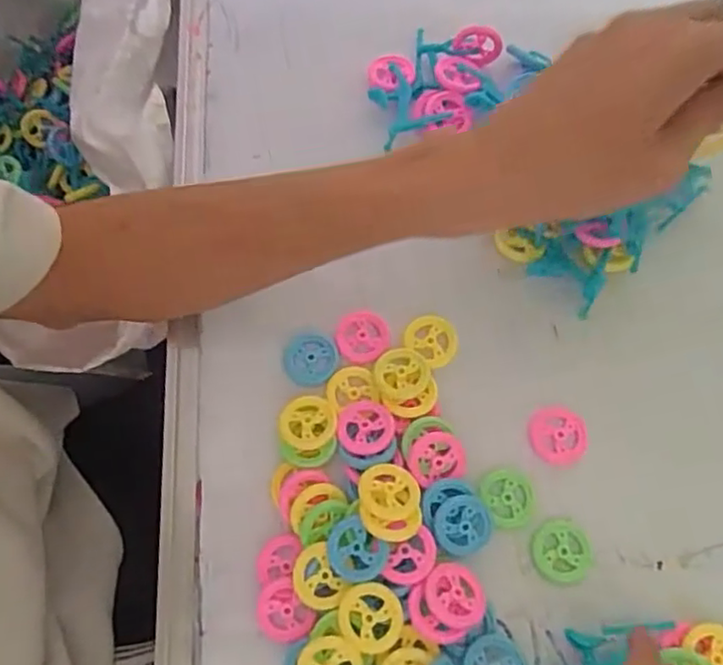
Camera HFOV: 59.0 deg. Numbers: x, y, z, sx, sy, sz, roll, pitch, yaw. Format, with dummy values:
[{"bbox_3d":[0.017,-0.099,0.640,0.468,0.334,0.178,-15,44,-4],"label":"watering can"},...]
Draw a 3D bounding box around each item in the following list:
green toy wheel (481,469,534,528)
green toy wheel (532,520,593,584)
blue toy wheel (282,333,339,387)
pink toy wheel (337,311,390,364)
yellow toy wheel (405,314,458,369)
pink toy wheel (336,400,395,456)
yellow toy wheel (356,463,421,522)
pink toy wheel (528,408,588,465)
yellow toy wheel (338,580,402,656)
[{"bbox_3d":[0.075,0.084,0.326,0.027,0.004,0.029,-1,72,2],"label":"green toy wheel"},{"bbox_3d":[0.101,0.110,0.320,0.029,0.005,0.029,-1,72,2],"label":"green toy wheel"},{"bbox_3d":[-0.028,0.014,0.347,0.029,0.006,0.027,-1,72,2],"label":"blue toy wheel"},{"bbox_3d":[0.001,0.002,0.353,0.029,0.005,0.028,-1,72,2],"label":"pink toy wheel"},{"bbox_3d":[0.039,0.004,0.353,0.029,0.008,0.027,-1,72,2],"label":"yellow toy wheel"},{"bbox_3d":[0.002,0.049,0.330,0.029,0.004,0.029,-1,57,1],"label":"pink toy wheel"},{"bbox_3d":[0.013,0.077,0.308,0.029,0.005,0.029,3,47,-4],"label":"yellow toy wheel"},{"bbox_3d":[0.104,0.055,0.337,0.029,0.005,0.029,-1,72,2],"label":"pink toy wheel"},{"bbox_3d":[0.004,0.130,0.292,0.028,0.004,0.030,-1,72,2],"label":"yellow toy wheel"}]

